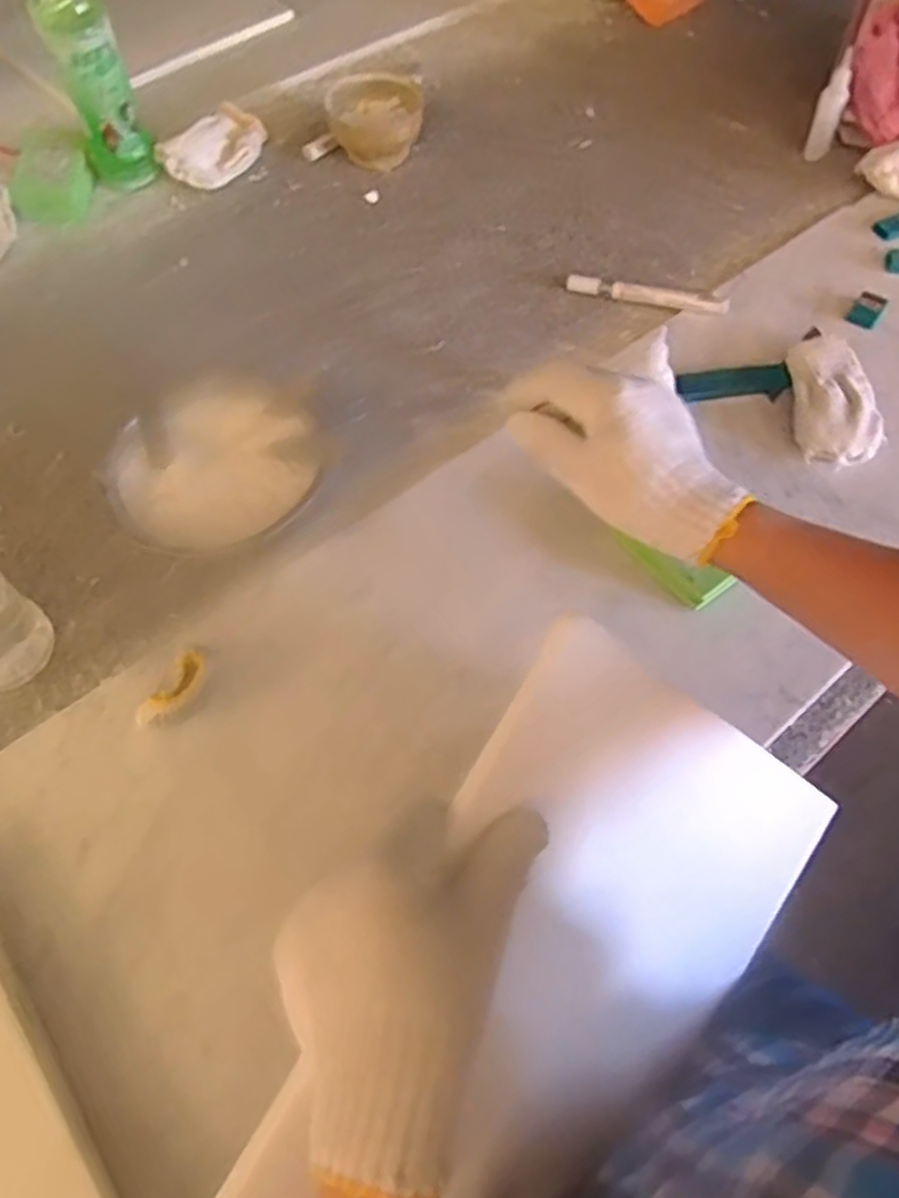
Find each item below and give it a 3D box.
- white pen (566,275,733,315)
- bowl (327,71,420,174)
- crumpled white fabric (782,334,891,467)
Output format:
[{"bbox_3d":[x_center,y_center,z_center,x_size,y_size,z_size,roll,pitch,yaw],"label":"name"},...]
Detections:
[{"bbox_3d":[0.175,-0.273,0.662,0.142,0.015,0.017,20,63,13],"label":"white pen"},{"bbox_3d":[-0.077,-0.502,0.774,0.089,0.052,0.098,9,61,7],"label":"bowl"},{"bbox_3d":[0.303,-0.162,0.583,0.067,0.020,0.124,2,60,3],"label":"crumpled white fabric"}]

